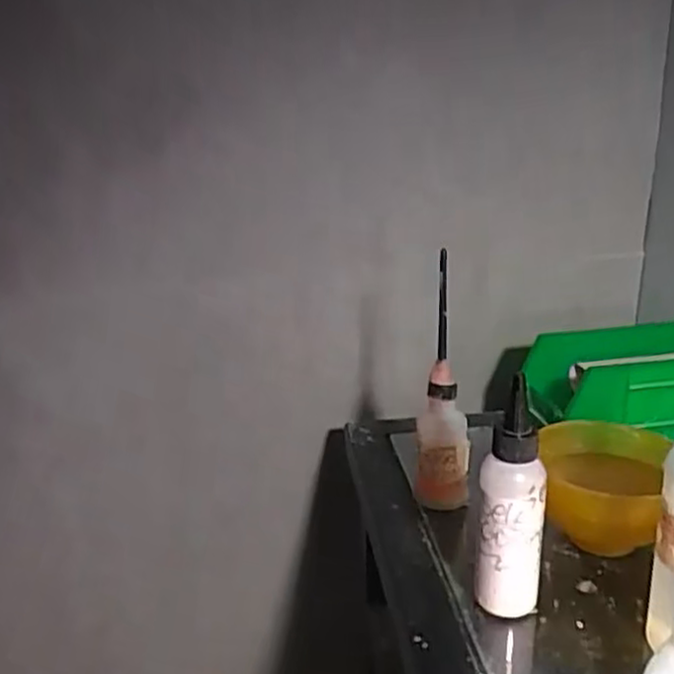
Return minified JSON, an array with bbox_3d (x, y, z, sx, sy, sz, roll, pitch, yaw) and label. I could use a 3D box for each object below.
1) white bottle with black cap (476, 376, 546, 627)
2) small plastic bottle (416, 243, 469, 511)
[{"bbox_3d":[0.103,0.100,0.417,0.036,0.145,0.028,4,20,20],"label":"white bottle with black cap"},{"bbox_3d":[0.079,0.040,0.527,0.035,0.193,0.029,8,21,29],"label":"small plastic bottle"}]

